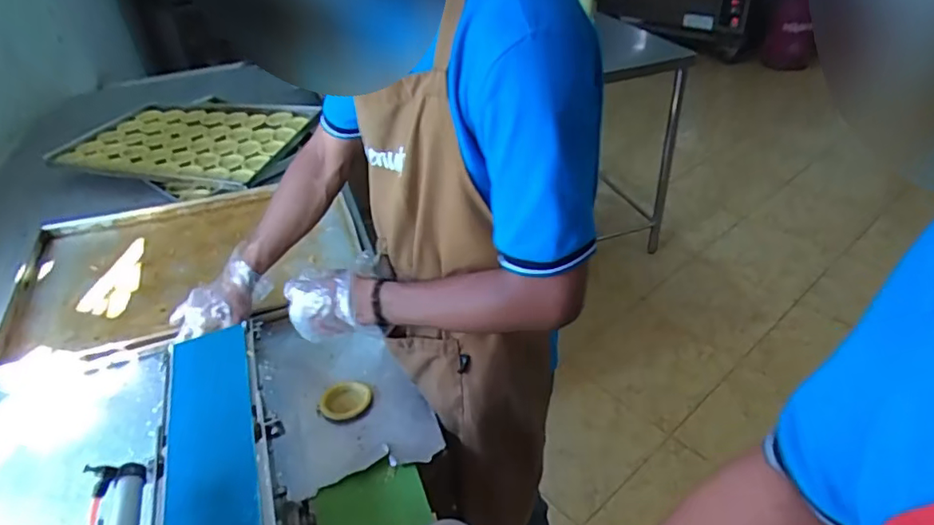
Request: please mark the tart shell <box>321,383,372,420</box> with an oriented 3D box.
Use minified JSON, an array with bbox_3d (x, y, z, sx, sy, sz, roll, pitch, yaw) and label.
[{"bbox_3d":[-0.180,0.202,0.834,0.067,0.011,0.070,-2,37,2],"label":"tart shell"}]

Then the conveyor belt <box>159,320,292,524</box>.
[{"bbox_3d":[-0.292,0.252,0.685,0.134,0.086,0.479,-15,38,-15],"label":"conveyor belt"}]

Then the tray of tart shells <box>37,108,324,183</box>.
[{"bbox_3d":[-0.720,-0.323,1.467,0.584,0.049,0.337,4,37,9],"label":"tray of tart shells"}]

